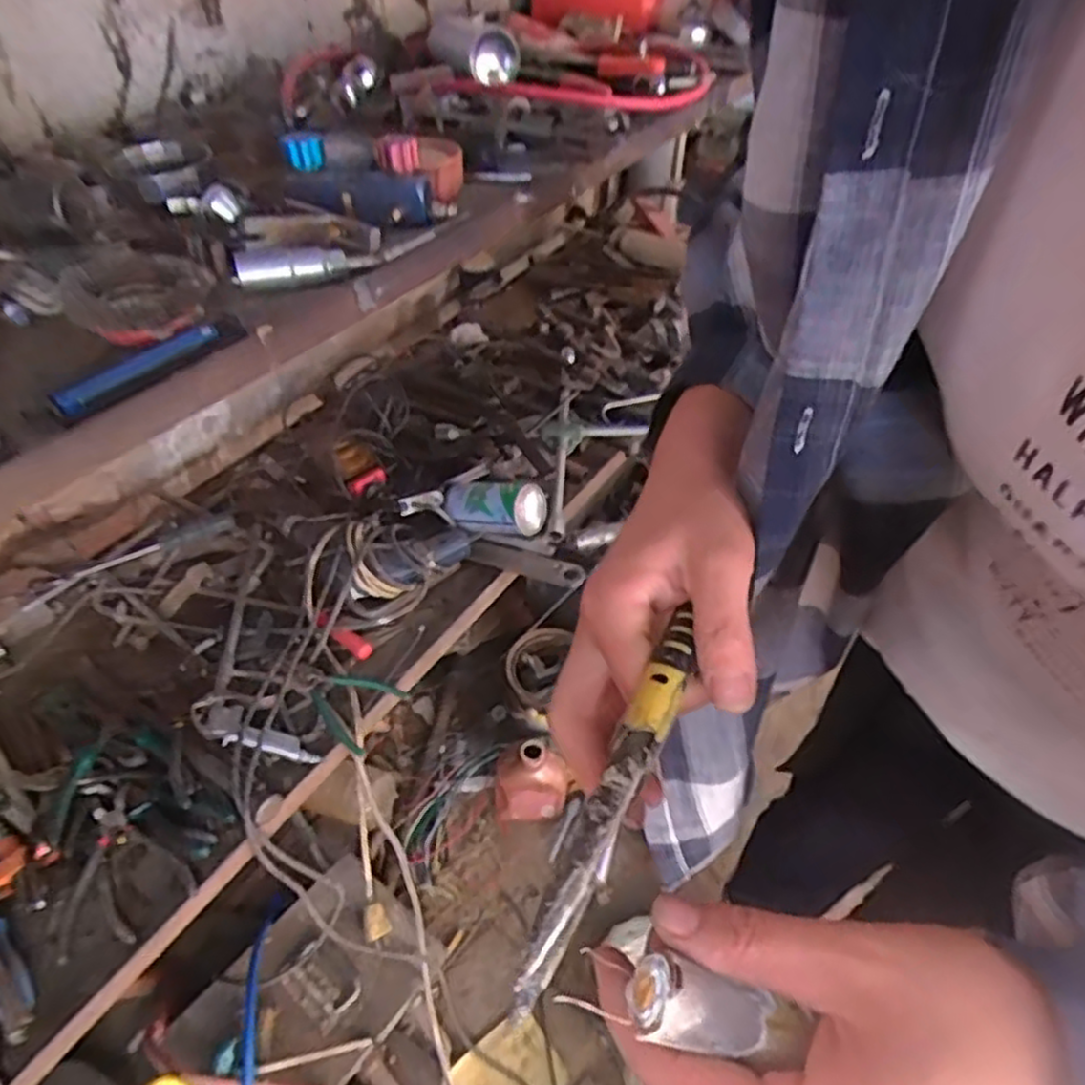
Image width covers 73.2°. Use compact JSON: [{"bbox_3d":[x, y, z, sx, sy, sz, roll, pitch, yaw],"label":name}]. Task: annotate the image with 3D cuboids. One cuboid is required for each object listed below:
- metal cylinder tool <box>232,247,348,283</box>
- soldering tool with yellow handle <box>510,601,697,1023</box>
[{"bbox_3d":[-0.183,-0.203,0.531,0.076,0.020,0.018,-16,52,-15],"label":"metal cylinder tool"},{"bbox_3d":[0.024,0.076,0.236,0.017,0.013,0.149,22,42,16],"label":"soldering tool with yellow handle"}]

